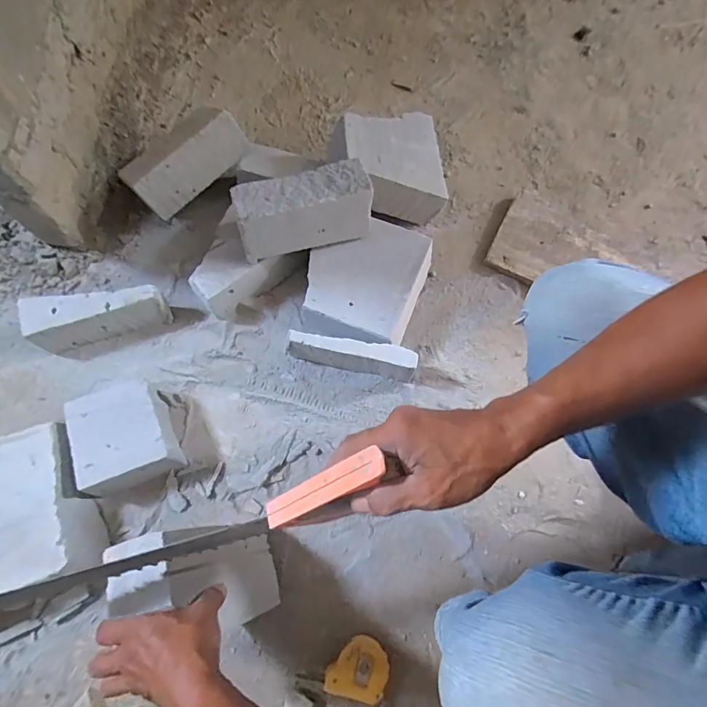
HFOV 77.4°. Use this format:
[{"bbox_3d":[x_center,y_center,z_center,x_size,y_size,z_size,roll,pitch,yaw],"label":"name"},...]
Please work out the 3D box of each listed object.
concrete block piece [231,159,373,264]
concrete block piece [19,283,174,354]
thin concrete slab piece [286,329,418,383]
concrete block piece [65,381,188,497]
[{"bbox_3d":[-0.078,-0.220,0.689,0.201,0.101,0.081,-15,72,-7],"label":"concrete block piece"},{"bbox_3d":[-0.402,-0.060,0.704,0.206,0.072,0.066,-12,69,-7],"label":"concrete block piece"},{"bbox_3d":[-0.002,0.004,0.685,0.195,0.081,0.027,10,68,1],"label":"thin concrete slab piece"},{"bbox_3d":[-0.324,0.119,0.639,0.128,0.076,0.139,-17,70,-9],"label":"concrete block piece"}]

